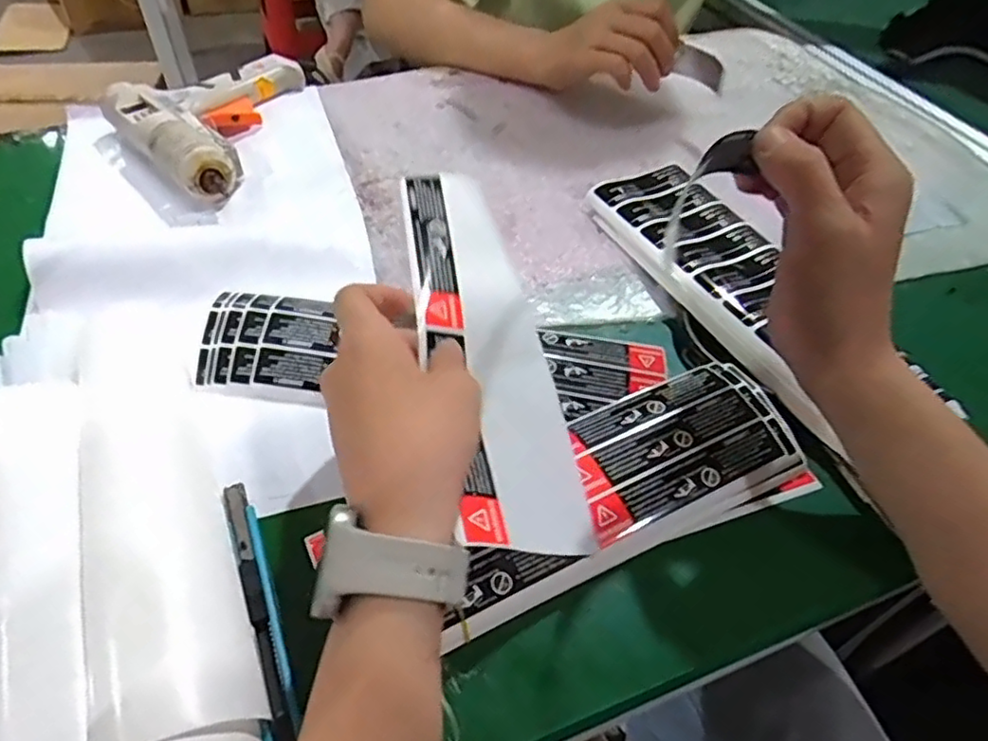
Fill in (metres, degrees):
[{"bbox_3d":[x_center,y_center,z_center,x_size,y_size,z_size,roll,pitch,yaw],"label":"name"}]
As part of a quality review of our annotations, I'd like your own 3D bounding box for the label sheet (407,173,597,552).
[{"bbox_3d":[-0.001,-0.016,0.354,0.078,0.013,0.235,15,49,-35],"label":"label sheet"}]

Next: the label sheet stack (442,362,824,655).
[{"bbox_3d":[0.064,0.055,0.336,0.205,0.016,0.083,-18,59,-16],"label":"label sheet stack"}]

